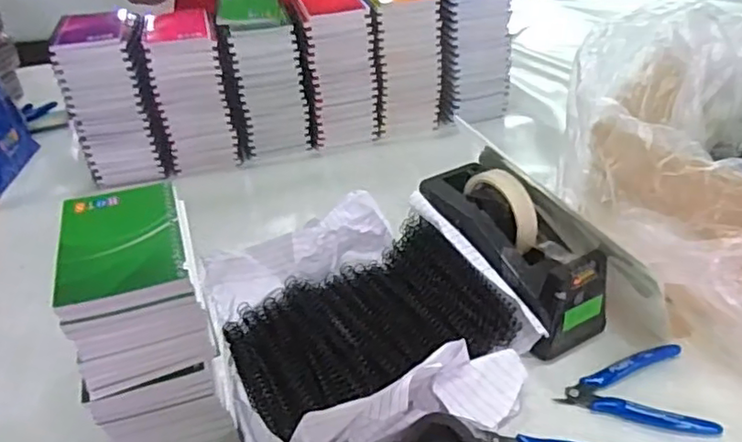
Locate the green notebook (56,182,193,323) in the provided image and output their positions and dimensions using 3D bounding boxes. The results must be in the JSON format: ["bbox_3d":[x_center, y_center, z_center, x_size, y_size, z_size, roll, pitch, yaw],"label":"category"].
[{"bbox_3d":[-0.173,0.015,0.428,0.081,0.013,0.141,-14,37,-15],"label":"green notebook"}]

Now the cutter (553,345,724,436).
[{"bbox_3d":[0.228,0.135,0.524,0.117,0.010,0.082,9,37,16],"label":"cutter"}]

